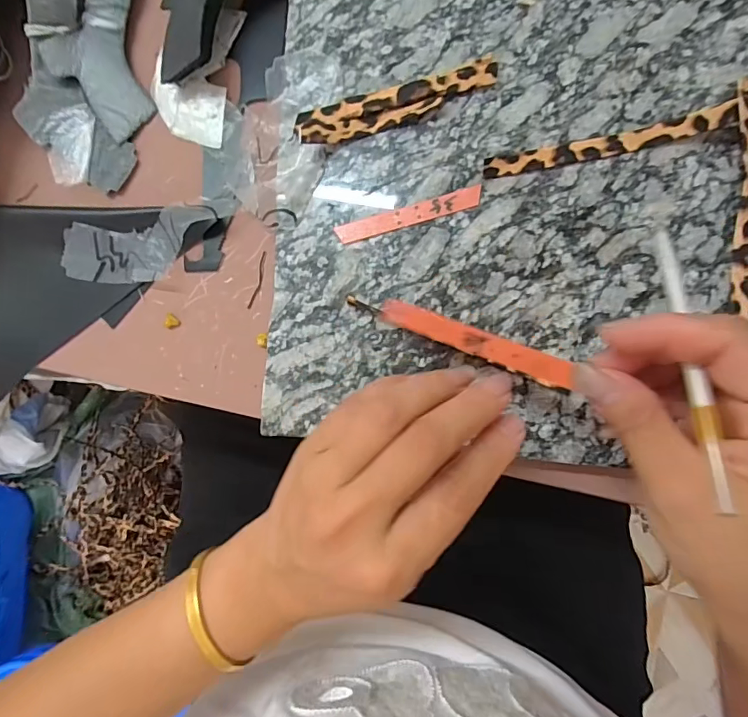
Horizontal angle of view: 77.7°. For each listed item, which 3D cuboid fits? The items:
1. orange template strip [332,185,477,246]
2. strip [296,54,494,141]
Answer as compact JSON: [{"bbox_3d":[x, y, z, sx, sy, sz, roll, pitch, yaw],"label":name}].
[{"bbox_3d":[0.020,-0.083,0.270,0.084,0.004,0.011,-15,86,6],"label":"orange template strip"},{"bbox_3d":[0.012,-0.149,0.267,0.115,0.017,0.023,-16,86,6],"label":"strip"}]

